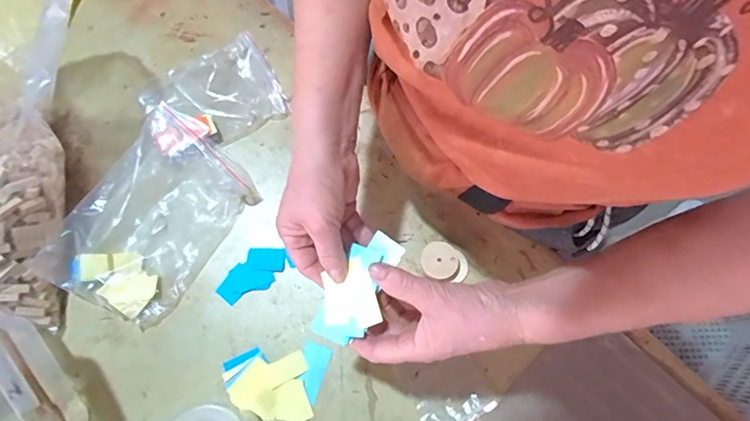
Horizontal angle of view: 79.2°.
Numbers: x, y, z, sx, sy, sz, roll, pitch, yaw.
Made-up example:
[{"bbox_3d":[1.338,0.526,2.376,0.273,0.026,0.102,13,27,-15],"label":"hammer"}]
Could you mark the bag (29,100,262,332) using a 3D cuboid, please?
[{"bbox_3d":[-0.251,0.004,0.523,0.149,0.046,0.231,29,74,7],"label":"bag"}]

